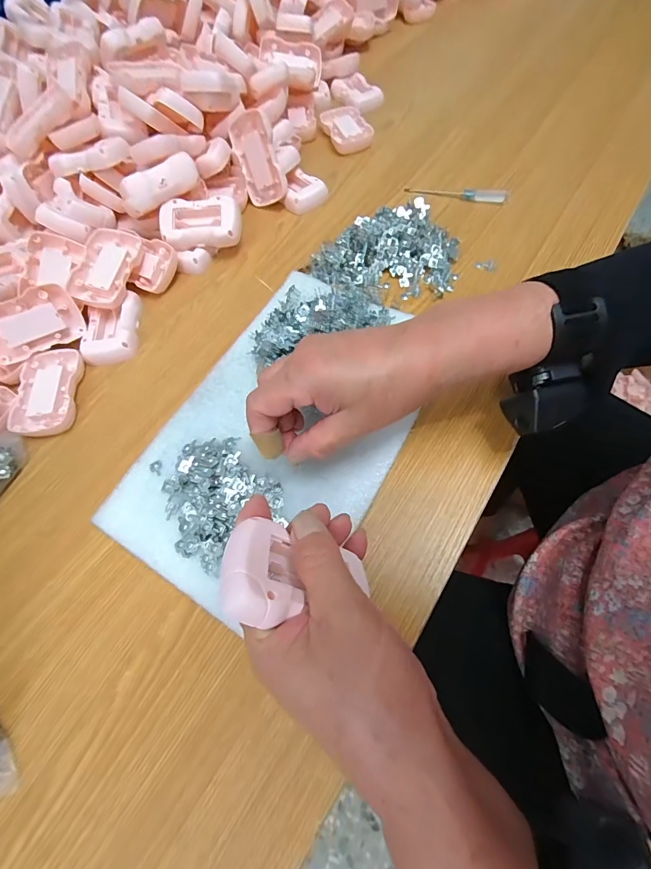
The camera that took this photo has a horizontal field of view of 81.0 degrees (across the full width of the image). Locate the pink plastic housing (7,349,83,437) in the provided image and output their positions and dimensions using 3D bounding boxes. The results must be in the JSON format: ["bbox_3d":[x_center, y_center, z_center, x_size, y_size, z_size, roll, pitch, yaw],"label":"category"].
[{"bbox_3d":[-0.260,-0.040,0.356,0.053,0.010,0.087,-5,64,1],"label":"pink plastic housing"}]

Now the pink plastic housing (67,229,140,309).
[{"bbox_3d":[-0.229,-0.173,0.398,0.055,0.019,0.088,13,72,0],"label":"pink plastic housing"}]

